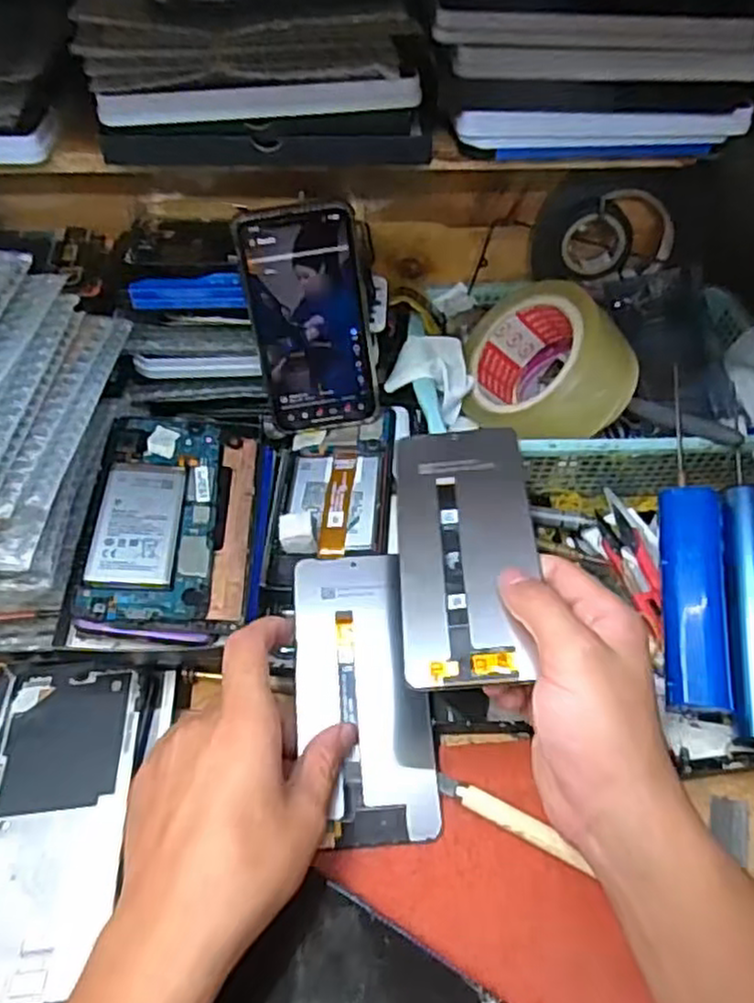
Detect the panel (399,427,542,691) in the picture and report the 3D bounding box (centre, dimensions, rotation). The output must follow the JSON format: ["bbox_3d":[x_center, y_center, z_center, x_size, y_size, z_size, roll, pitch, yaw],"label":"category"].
[{"bbox_3d":[0.046,0.022,0.385,0.071,0.010,0.157,4,55,2],"label":"panel"}]

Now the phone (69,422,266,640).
[{"bbox_3d":[-0.120,0.008,0.437,0.092,0.012,0.162,9,48,-14],"label":"phone"}]

